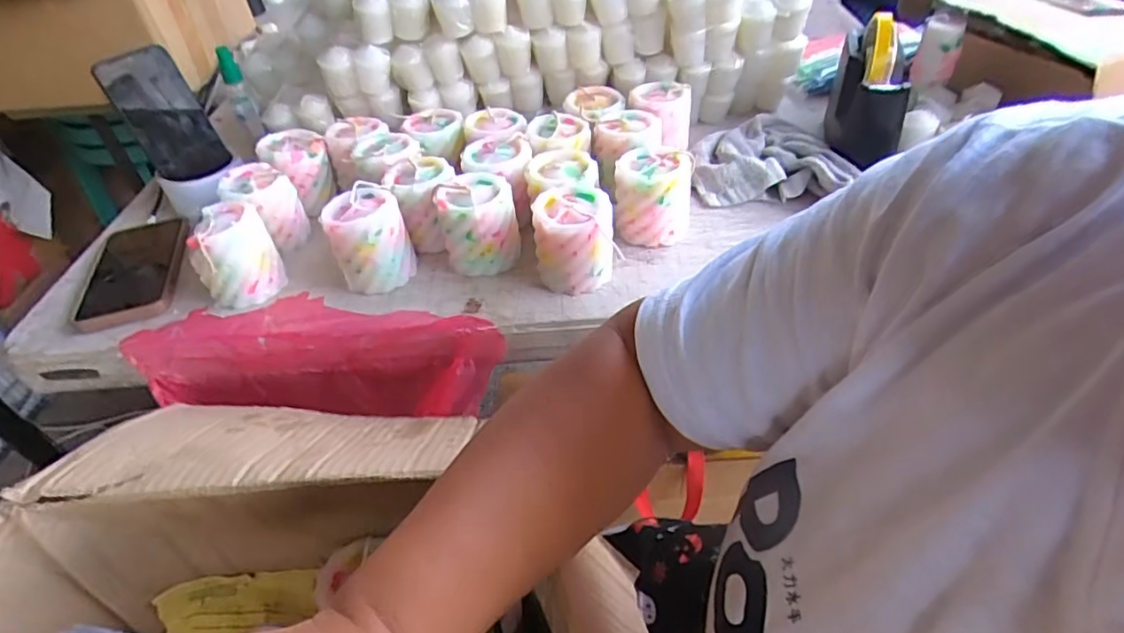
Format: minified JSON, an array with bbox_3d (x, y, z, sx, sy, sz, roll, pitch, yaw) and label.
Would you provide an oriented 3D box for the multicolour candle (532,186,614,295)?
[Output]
[{"bbox_3d":[0.010,-0.066,0.525,0.070,0.074,0.067,-5,43,2],"label":"multicolour candle"}]

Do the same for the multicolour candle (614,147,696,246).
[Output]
[{"bbox_3d":[0.086,-0.115,0.564,0.068,0.070,0.064,4,44,11],"label":"multicolour candle"}]

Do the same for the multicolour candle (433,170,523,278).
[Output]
[{"bbox_3d":[-0.076,-0.084,0.553,0.068,0.073,0.067,-12,43,-6],"label":"multicolour candle"}]

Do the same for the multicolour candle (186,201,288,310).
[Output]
[{"bbox_3d":[-0.299,-0.057,0.548,0.066,0.071,0.068,-25,46,-19],"label":"multicolour candle"}]

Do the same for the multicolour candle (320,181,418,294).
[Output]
[{"bbox_3d":[-0.176,-0.071,0.550,0.066,0.073,0.065,-24,45,-18],"label":"multicolour candle"}]

